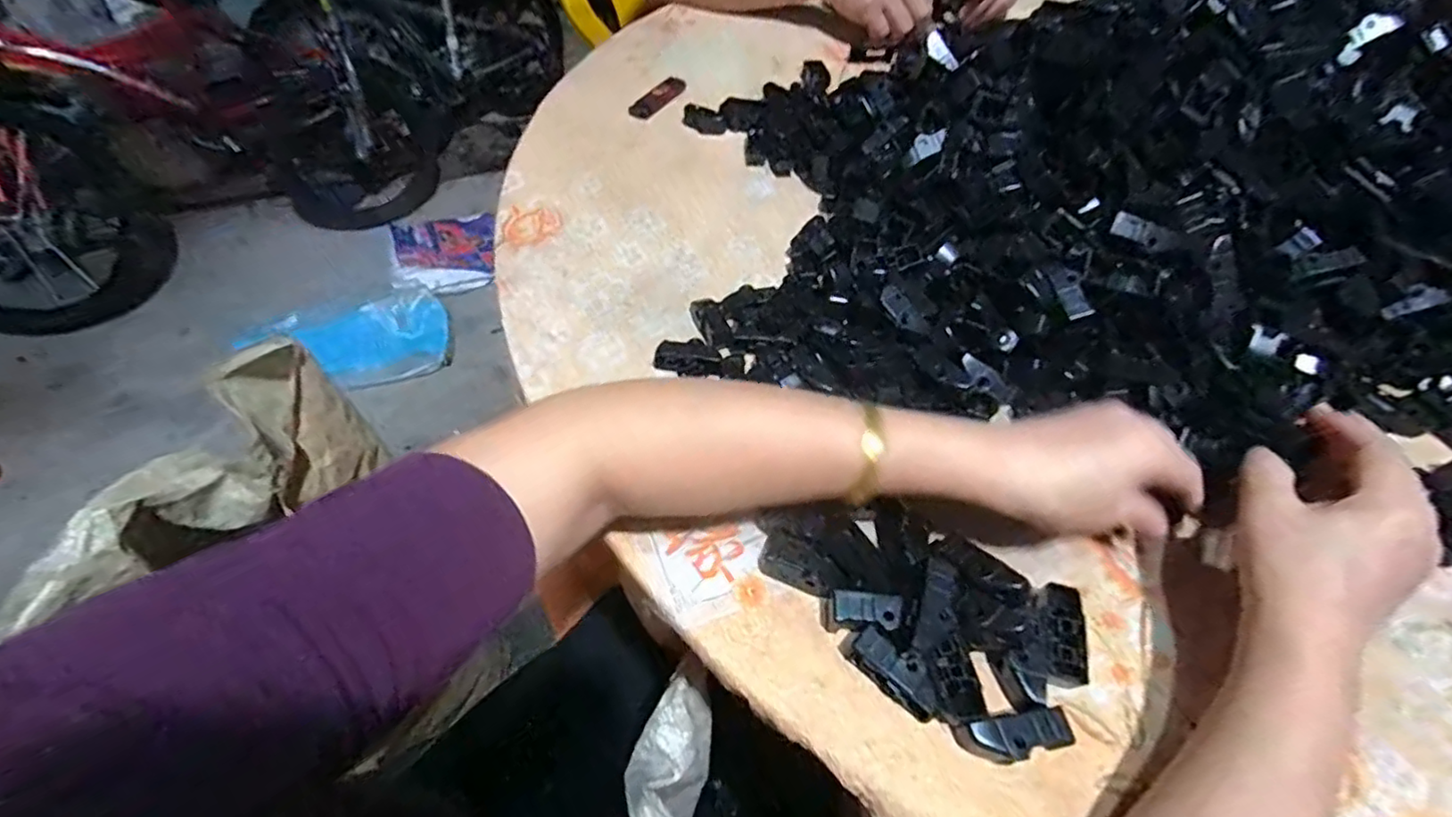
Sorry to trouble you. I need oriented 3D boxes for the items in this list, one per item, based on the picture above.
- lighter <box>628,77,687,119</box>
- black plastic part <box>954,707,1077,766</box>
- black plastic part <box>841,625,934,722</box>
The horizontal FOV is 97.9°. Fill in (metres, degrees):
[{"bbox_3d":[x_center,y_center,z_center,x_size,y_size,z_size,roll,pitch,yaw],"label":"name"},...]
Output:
[{"bbox_3d":[-0.071,-0.325,0.659,0.027,0.006,0.076,33,60,21],"label":"lighter"},{"bbox_3d":[0.139,0.158,0.304,0.051,0.021,0.019,-14,54,8],"label":"black plastic part"},{"bbox_3d":[0.084,0.132,0.321,0.051,0.025,0.019,35,61,23],"label":"black plastic part"}]

